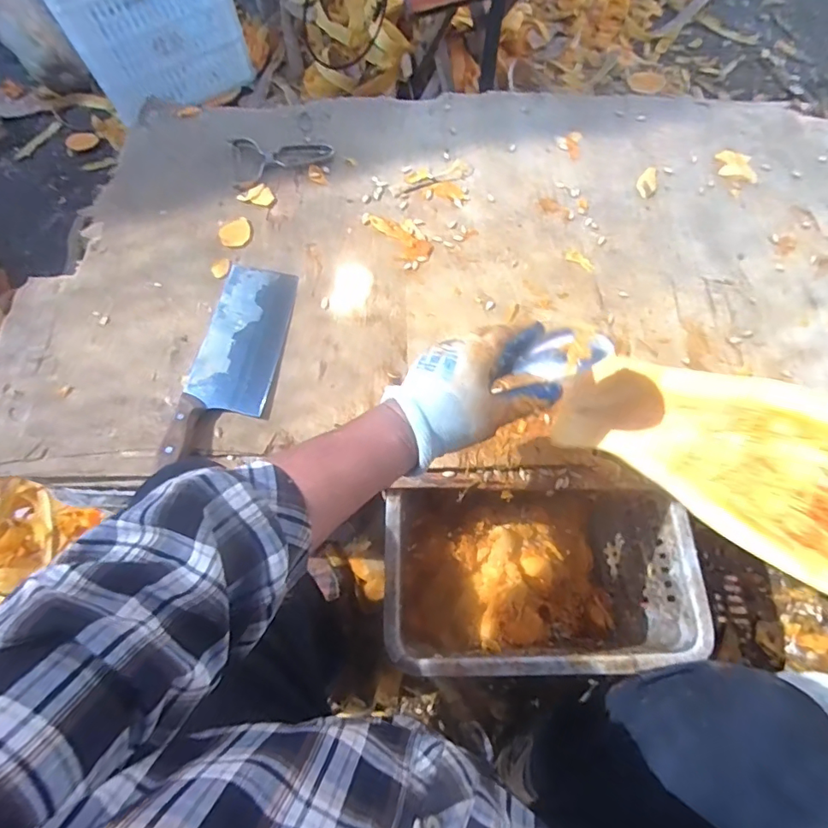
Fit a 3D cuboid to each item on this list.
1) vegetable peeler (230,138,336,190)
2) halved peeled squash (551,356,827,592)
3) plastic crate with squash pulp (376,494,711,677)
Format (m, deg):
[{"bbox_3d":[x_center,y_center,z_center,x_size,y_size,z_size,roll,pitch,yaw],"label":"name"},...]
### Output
[{"bbox_3d":[-0.189,-0.375,0.718,0.141,0.008,0.098,-13,70,-4],"label":"vegetable peeler"},{"bbox_3d":[0.245,0.025,0.400,0.112,0.063,0.258,-44,46,-17],"label":"halved peeled squash"},{"bbox_3d":[0.144,0.210,0.658,0.339,0.236,0.221,-2,69,1],"label":"plastic crate with squash pulp"}]

